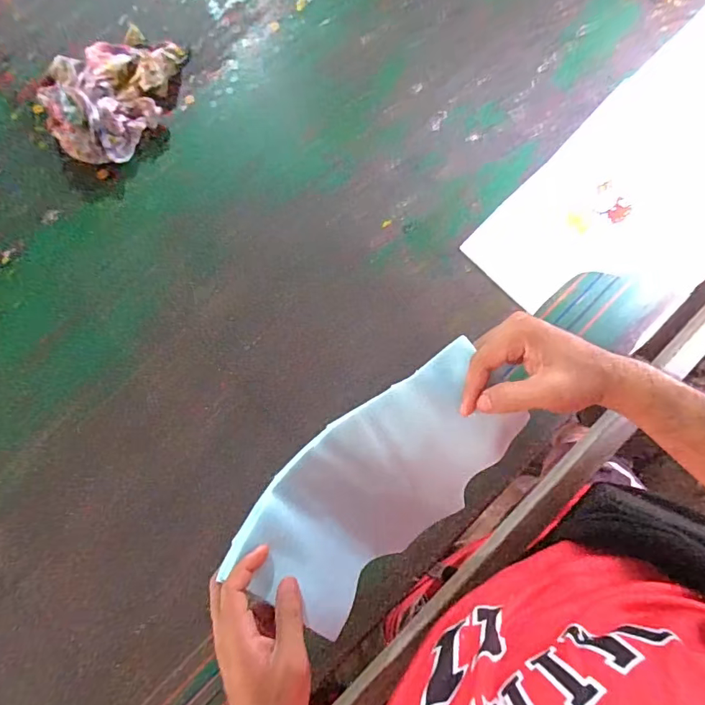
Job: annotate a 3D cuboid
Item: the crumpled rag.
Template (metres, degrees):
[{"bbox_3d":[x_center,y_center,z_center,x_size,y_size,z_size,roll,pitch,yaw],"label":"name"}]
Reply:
[{"bbox_3d":[-0.296,-0.334,0.584,0.126,0.055,0.200,40,85,4],"label":"crumpled rag"}]

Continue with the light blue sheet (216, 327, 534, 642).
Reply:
[{"bbox_3d":[0.018,0.135,0.440,0.270,0.097,0.151,-38,85,-4],"label":"light blue sheet"}]

